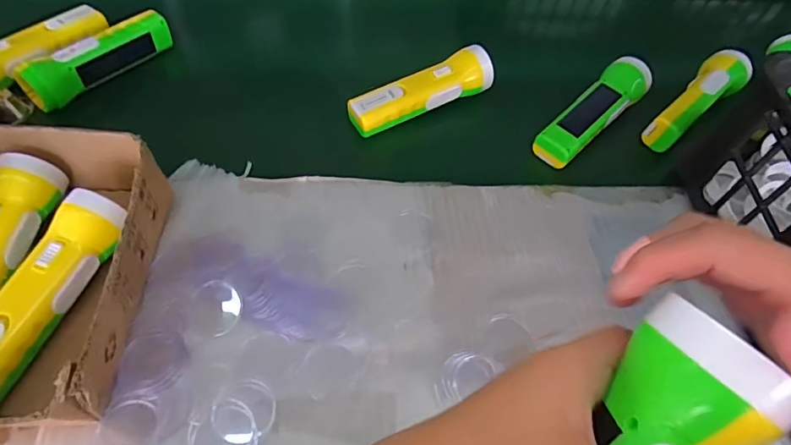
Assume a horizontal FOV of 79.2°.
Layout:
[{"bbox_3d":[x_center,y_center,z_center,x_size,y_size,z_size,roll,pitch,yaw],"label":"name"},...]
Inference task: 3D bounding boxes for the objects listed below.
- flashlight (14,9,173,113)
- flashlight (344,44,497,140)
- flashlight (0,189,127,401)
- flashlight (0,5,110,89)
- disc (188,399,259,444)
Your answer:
[{"bbox_3d":[-0.323,-0.185,0.520,0.044,0.051,0.159,35,61,17],"label":"flashlight"},{"bbox_3d":[0.029,-0.146,0.522,0.165,0.038,0.041,-24,62,-19],"label":"flashlight"},{"bbox_3d":[-0.260,0.055,0.353,0.045,0.055,0.161,22,58,10],"label":"flashlight"},{"bbox_3d":[-0.388,-0.188,0.515,0.042,0.043,0.161,33,60,16],"label":"flashlight"},{"bbox_3d":[-0.120,0.149,0.335,0.042,0.004,0.047,-28,63,-21],"label":"disc"}]

